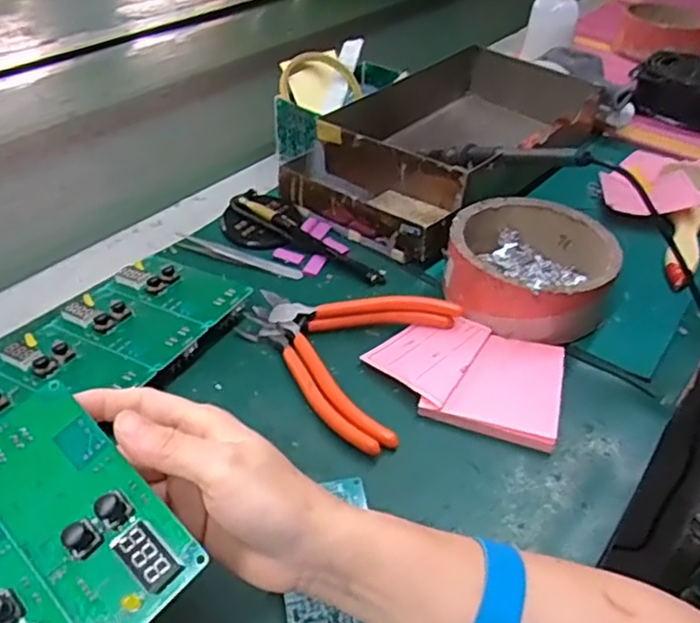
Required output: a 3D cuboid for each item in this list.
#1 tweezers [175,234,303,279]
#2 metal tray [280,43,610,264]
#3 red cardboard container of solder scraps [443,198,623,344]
[{"bbox_3d":[-0.090,-0.046,0.526,0.106,0.008,0.016,15,42,12],"label":"tweezers"},{"bbox_3d":[0.101,-0.167,0.636,0.178,0.077,0.330,29,46,26],"label":"metal tray"},{"bbox_3d":[0.135,-0.037,0.491,0.117,0.048,0.124,17,42,15],"label":"red cardboard container of solder scraps"}]

